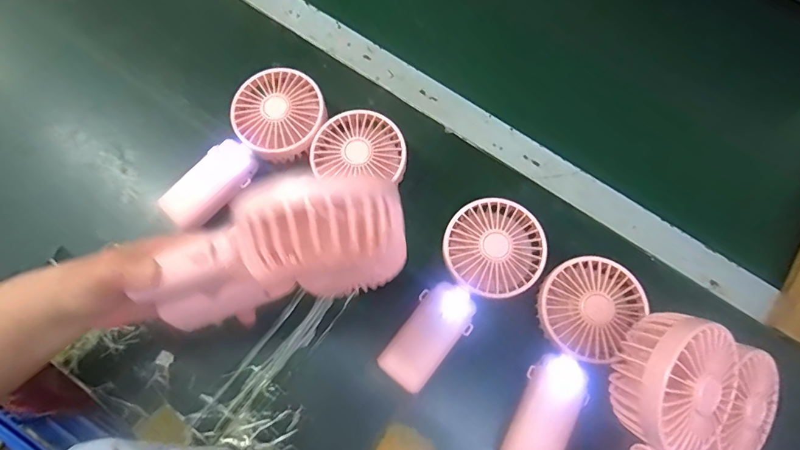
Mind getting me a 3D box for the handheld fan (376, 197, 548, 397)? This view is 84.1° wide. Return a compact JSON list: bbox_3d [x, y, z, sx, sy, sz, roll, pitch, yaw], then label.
[{"bbox_3d":[0.053,0.062,0.394,0.081,0.043,0.180,36,77,10],"label":"handheld fan"}]

